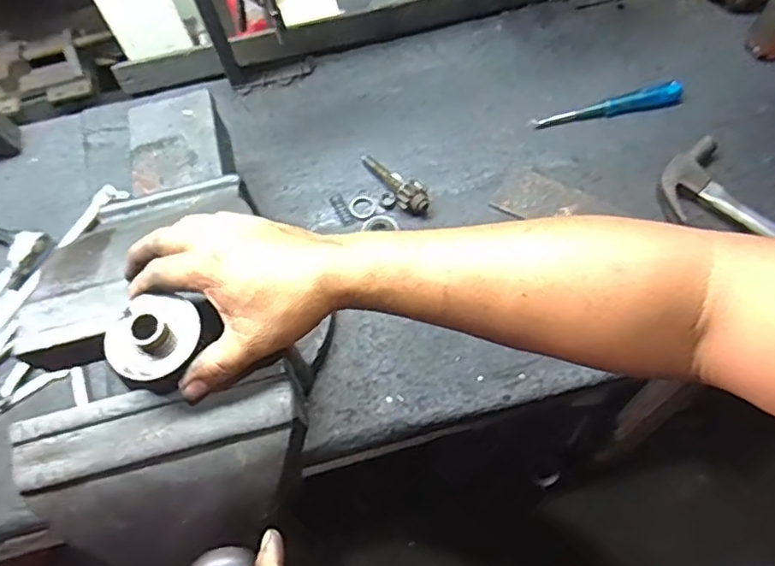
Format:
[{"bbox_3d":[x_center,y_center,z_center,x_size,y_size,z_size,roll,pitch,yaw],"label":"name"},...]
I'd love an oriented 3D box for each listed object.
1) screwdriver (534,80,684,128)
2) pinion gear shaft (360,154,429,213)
[{"bbox_3d":[0.301,-0.241,0.828,0.194,0.028,0.029,-10,63,-1],"label":"screwdriver"},{"bbox_3d":[0.009,-0.138,0.809,0.043,0.033,0.130,-37,53,-14],"label":"pinion gear shaft"}]

